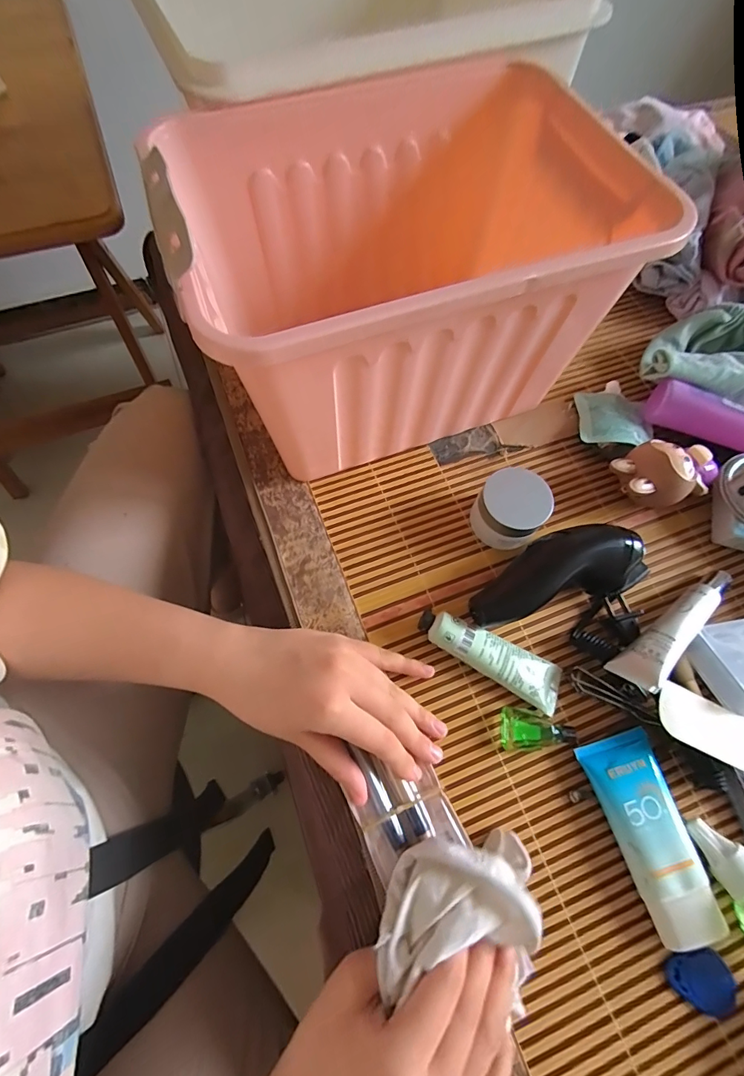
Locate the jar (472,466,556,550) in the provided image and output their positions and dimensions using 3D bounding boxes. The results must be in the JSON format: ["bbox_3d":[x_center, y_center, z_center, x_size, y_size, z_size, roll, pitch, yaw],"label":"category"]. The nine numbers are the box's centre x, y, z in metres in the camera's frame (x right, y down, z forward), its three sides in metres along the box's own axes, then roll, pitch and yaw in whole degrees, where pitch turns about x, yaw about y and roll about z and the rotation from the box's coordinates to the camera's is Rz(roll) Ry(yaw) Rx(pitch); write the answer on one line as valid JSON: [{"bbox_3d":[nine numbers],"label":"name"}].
[{"bbox_3d":[0.110,-0.023,0.338,0.053,0.048,0.054,-43,75,-16],"label":"jar"}]

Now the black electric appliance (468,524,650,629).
[{"bbox_3d":[0.137,0.027,0.320,0.139,0.048,0.051,-14,69,-6],"label":"black electric appliance"}]

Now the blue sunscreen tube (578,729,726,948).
[{"bbox_3d":[0.182,0.190,0.276,0.049,0.018,0.113,-17,70,-8],"label":"blue sunscreen tube"}]

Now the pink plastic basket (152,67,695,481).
[{"bbox_3d":[0.031,-0.195,0.335,0.316,0.182,0.220,-20,70,-9],"label":"pink plastic basket"}]

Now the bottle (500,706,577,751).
[{"bbox_3d":[0.118,0.135,0.303,0.052,0.009,0.027,-3,68,-2],"label":"bottle"}]

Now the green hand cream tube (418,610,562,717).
[{"bbox_3d":[0.087,0.084,0.310,0.110,0.026,0.033,29,71,10],"label":"green hand cream tube"}]

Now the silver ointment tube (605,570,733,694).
[{"bbox_3d":[0.226,0.067,0.308,0.133,0.019,0.030,-25,40,-19],"label":"silver ointment tube"}]

